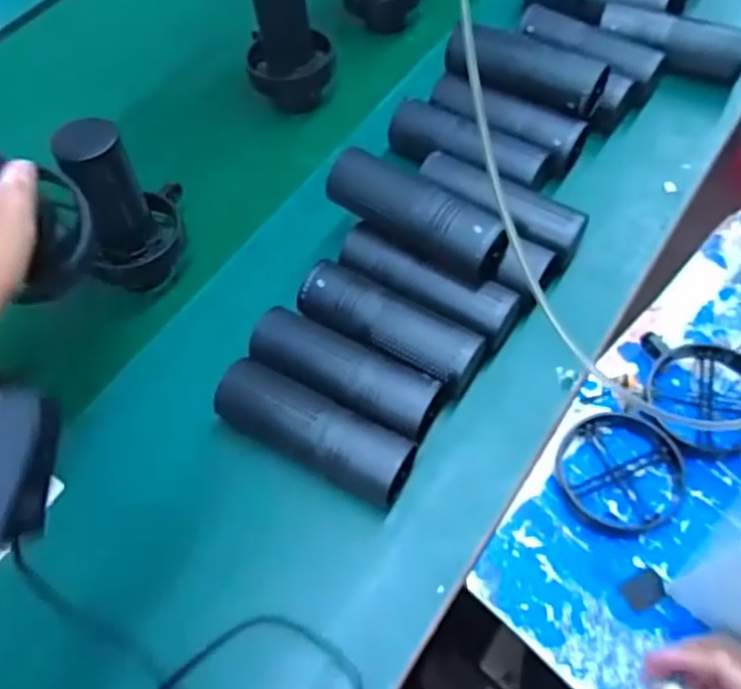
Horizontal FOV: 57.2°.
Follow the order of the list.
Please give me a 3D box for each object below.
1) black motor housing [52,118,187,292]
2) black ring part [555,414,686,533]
[{"bbox_3d":[-0.221,-0.128,0.611,0.080,0.151,0.094,-18,61,-7],"label":"black motor housing"},{"bbox_3d":[0.199,0.098,0.545,0.096,0.019,0.099,-1,60,2],"label":"black ring part"}]

